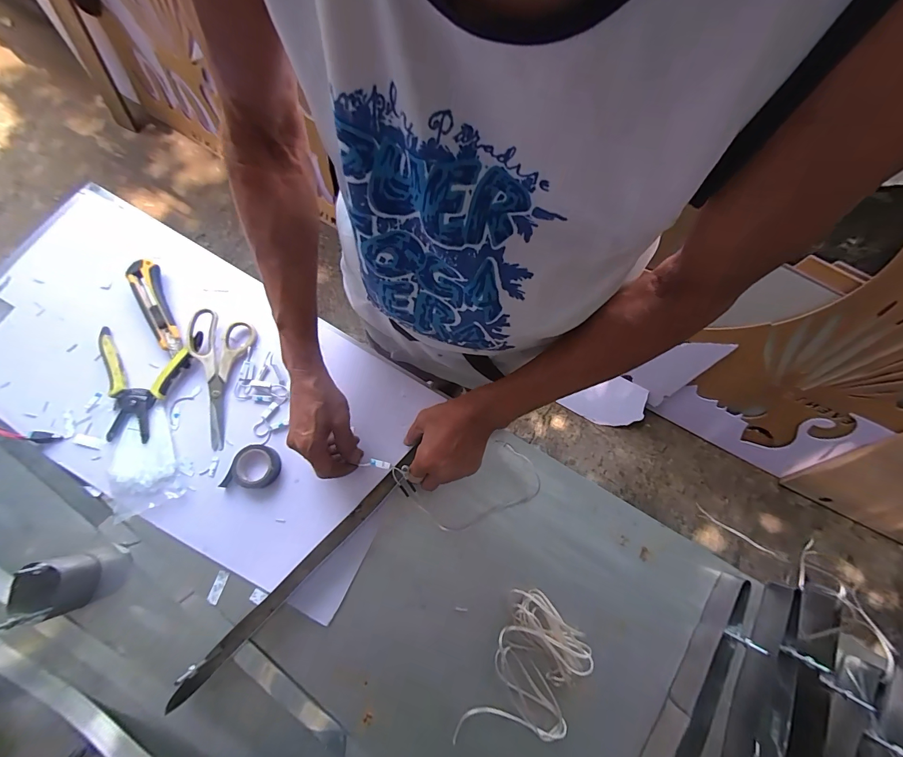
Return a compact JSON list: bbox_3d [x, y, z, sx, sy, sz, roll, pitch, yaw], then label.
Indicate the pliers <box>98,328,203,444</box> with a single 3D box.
[{"bbox_3d":[-0.416,0.007,0.524,0.136,0.021,0.150,-1,75,-3],"label":"pliers"}]

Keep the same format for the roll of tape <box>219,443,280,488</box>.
[{"bbox_3d":[-0.258,0.113,0.502,0.068,0.026,0.054,3,74,-2],"label":"roll of tape"}]

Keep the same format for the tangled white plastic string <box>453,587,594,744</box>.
[{"bbox_3d":[0.093,0.355,0.453,0.104,0.021,0.175,27,75,5],"label":"tangled white plastic string"}]

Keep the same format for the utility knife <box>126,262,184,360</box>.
[{"bbox_3d":[-0.417,-0.100,0.546,0.038,0.030,0.141,-22,77,-8],"label":"utility knife"}]

